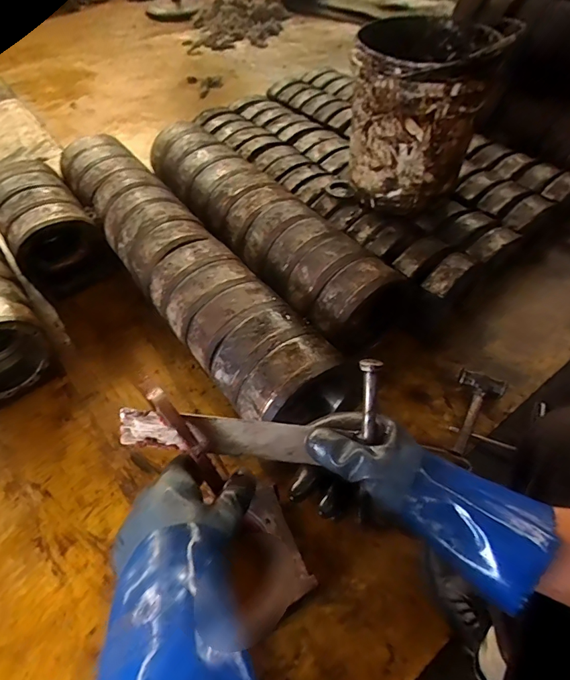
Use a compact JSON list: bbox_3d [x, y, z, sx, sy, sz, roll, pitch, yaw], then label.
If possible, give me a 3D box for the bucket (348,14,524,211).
[{"bbox_3d":[0.306,-0.518,1.010,0.277,0.370,0.288,-1,51,2],"label":"bucket"}]

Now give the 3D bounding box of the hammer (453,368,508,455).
[{"bbox_3d":[0.393,0.147,0.926,0.094,0.028,0.209,29,58,24],"label":"hammer"}]

